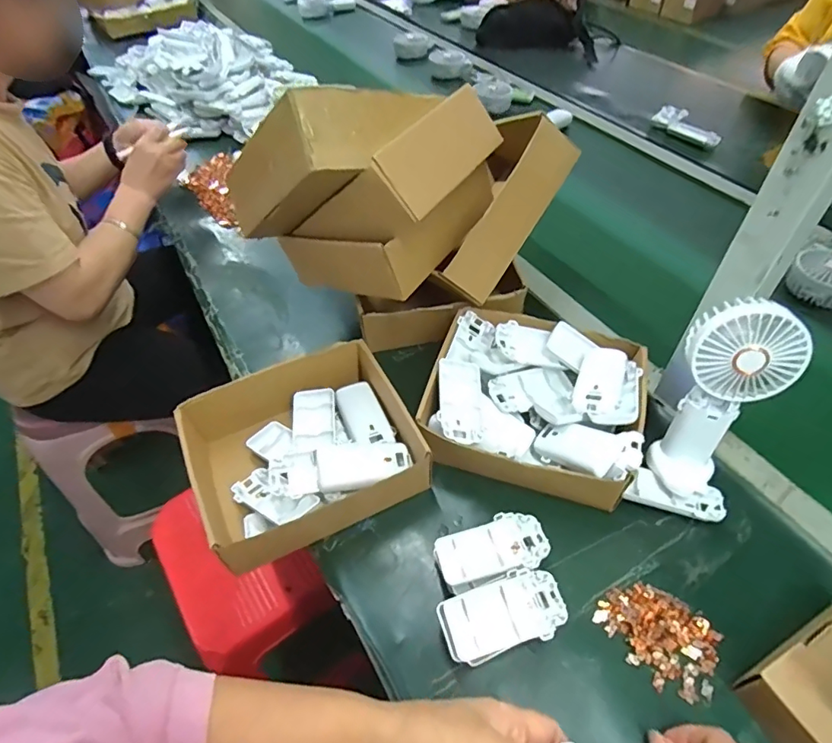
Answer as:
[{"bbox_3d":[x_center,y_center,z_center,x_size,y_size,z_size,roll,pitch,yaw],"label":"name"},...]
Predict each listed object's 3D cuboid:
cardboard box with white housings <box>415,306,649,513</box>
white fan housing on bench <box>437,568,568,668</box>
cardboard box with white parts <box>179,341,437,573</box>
[{"bbox_3d":[0.125,0.032,0.543,0.211,0.075,0.197,13,52,14],"label":"cardboard box with white housings"},{"bbox_3d":[0.071,0.207,0.425,0.100,0.042,0.051,-15,51,-10],"label":"white fan housing on bench"},{"bbox_3d":[-0.117,0.083,0.529,0.216,0.079,0.182,-24,53,-17],"label":"cardboard box with white parts"}]

